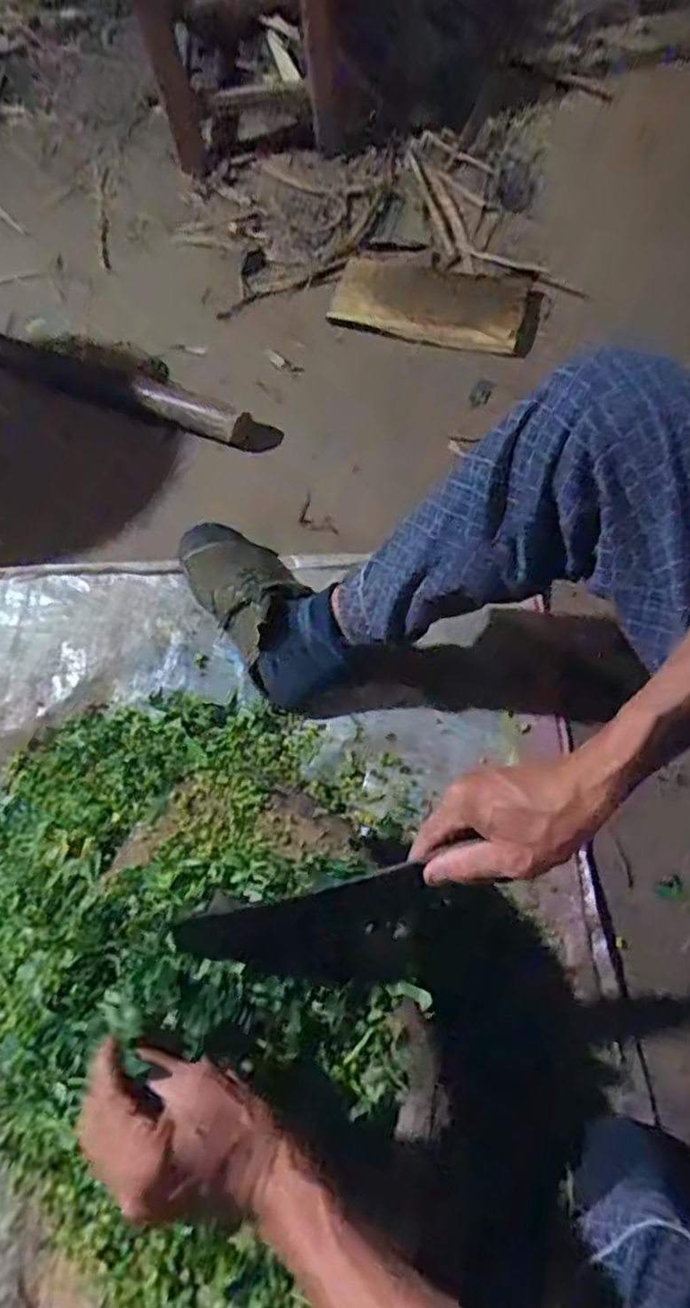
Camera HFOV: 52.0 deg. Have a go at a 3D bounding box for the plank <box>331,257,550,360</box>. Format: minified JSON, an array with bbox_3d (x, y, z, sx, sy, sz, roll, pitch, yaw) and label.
[{"bbox_3d":[0.131,-0.500,1.008,0.284,0.028,0.142,14,68,8],"label":"plank"}]

